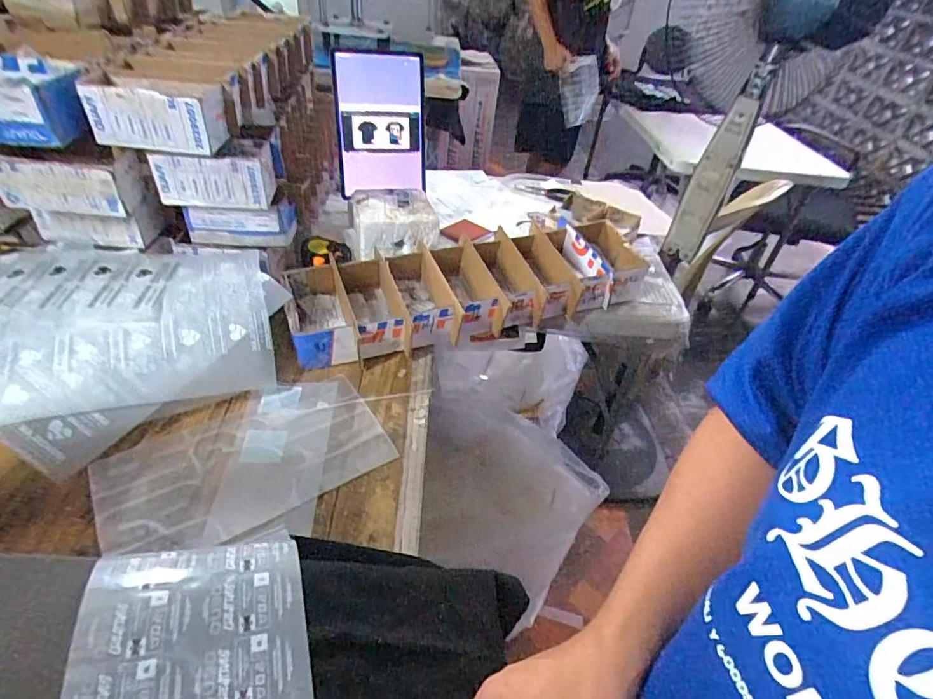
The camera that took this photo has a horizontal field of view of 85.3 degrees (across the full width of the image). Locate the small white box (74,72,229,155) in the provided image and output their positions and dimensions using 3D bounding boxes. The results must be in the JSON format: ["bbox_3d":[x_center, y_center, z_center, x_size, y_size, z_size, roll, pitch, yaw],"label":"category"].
[{"bbox_3d":[-0.407,-0.310,0.670,0.153,0.076,0.064,2,41,-5],"label":"small white box"}]

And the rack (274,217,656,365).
[{"bbox_3d":[0.037,-0.108,0.890,0.627,0.101,0.171,-11,44,-19],"label":"rack"}]

